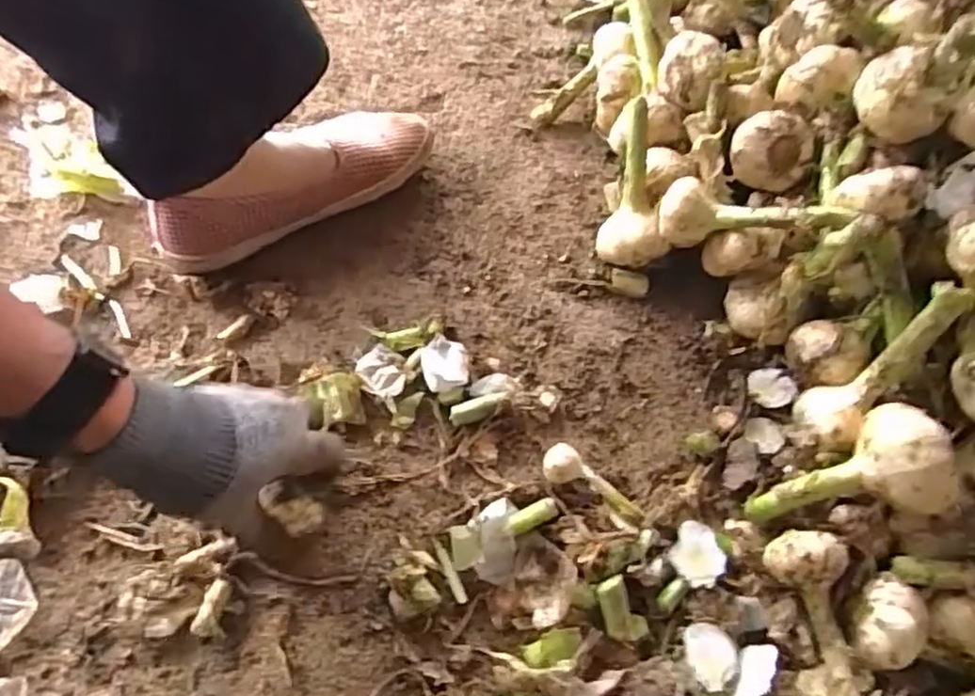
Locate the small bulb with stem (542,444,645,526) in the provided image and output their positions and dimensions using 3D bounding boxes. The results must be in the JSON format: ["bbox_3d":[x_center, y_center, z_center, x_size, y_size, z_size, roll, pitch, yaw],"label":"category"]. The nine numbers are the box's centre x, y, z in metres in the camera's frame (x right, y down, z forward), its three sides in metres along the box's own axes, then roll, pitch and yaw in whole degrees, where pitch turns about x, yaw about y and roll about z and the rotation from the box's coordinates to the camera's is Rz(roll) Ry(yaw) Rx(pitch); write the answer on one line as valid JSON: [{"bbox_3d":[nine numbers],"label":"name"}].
[{"bbox_3d":[0.073,0.093,0.463,0.074,0.025,0.024,26,65,13],"label":"small bulb with stem"}]

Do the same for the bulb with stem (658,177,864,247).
[{"bbox_3d":[0.185,-0.095,0.475,0.123,0.036,0.036,7,59,33],"label":"bulb with stem"}]

